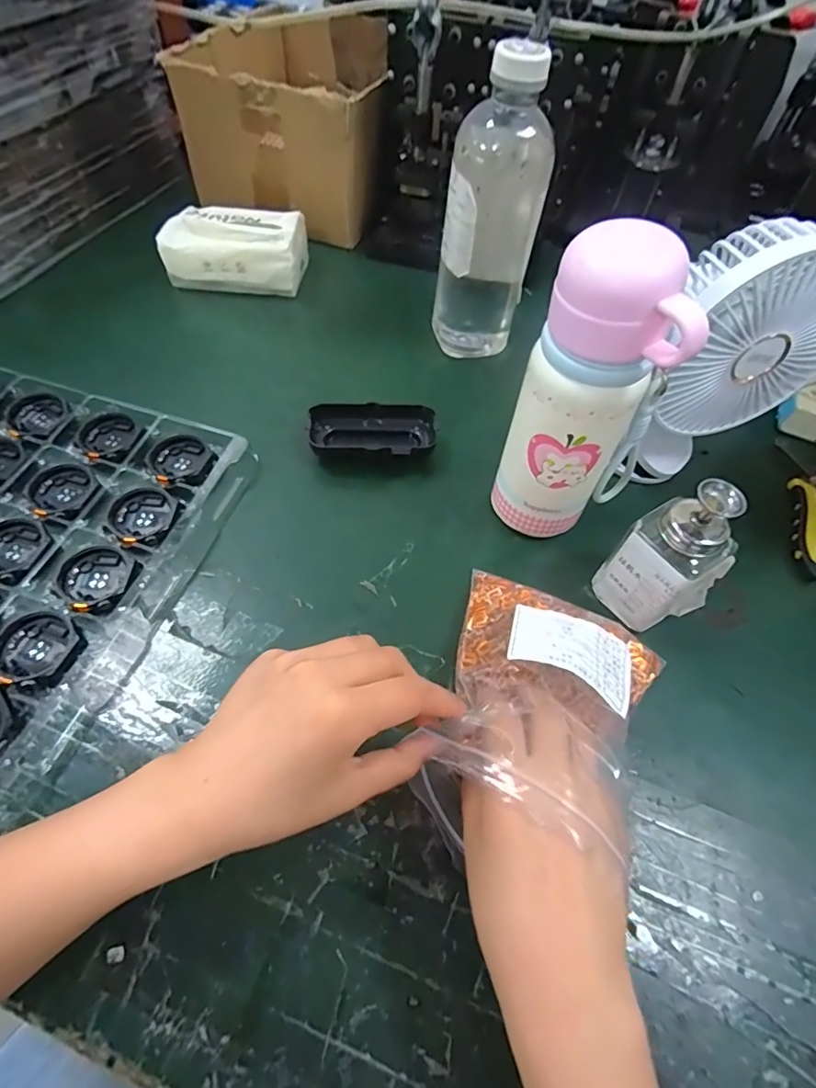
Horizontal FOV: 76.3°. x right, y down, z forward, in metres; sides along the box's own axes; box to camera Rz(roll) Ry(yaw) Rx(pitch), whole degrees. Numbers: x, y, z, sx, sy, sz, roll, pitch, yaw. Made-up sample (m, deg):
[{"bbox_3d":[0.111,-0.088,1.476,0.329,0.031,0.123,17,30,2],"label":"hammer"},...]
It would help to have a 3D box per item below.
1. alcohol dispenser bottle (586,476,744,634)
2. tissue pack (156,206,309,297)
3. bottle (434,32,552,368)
[{"bbox_3d":[0.178,0.010,0.349,0.051,0.121,0.060,-32,65,-23],"label":"alcohol dispenser bottle"},{"bbox_3d":[-0.188,-0.323,0.575,0.144,0.059,0.086,6,56,-1],"label":"tissue pack"},{"bbox_3d":[0.071,-0.276,0.457,0.083,0.230,0.074,15,56,5],"label":"bottle"}]

